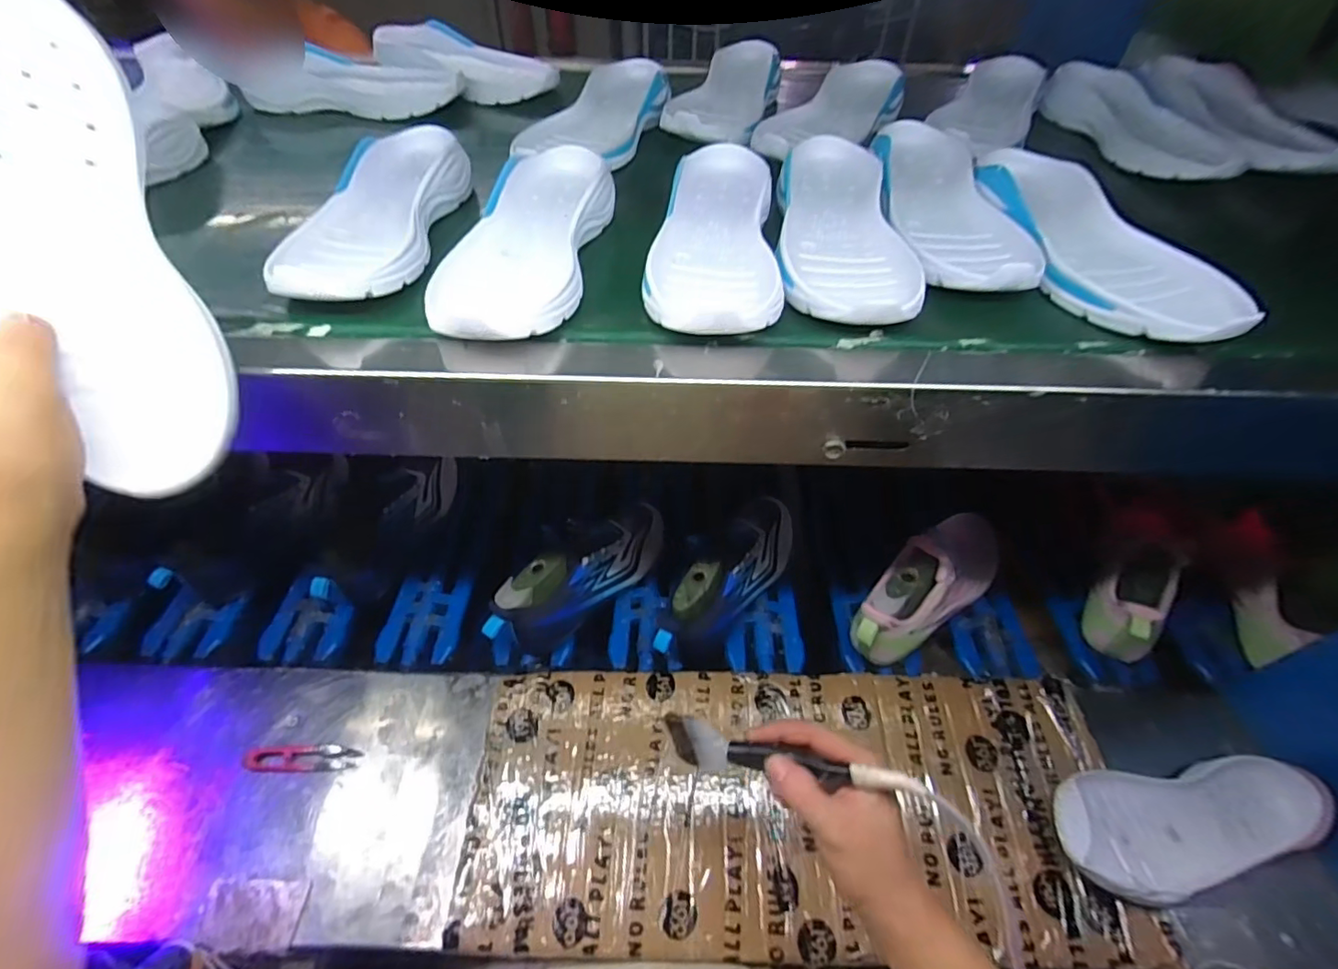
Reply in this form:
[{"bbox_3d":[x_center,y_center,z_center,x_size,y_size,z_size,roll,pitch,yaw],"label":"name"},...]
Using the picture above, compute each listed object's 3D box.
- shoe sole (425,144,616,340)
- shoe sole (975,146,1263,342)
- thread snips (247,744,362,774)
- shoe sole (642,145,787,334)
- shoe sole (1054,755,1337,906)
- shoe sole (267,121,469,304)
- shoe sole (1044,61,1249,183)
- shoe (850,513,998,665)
[{"bbox_3d":[-0.109,-0.182,0.430,0.099,0.048,0.245,6,53,4],"label":"shoe sole"},{"bbox_3d":[0.329,-0.195,0.446,0.096,0.045,0.262,-11,54,-9],"label":"shoe sole"},{"bbox_3d":[-0.363,0.272,0.561,0.108,0.010,0.026,-2,53,-2],"label":"thread snips"},{"bbox_3d":[0.035,-0.194,0.431,0.094,0.036,0.232,3,53,2],"label":"shoe sole"},{"bbox_3d":[0.474,0.311,0.514,0.249,0.049,0.097,-4,53,-3],"label":"shoe sole"},{"bbox_3d":[-0.237,-0.212,0.452,0.102,0.042,0.256,3,53,2],"label":"shoe sole"},{"bbox_3d":[0.510,-0.399,0.618,0.077,0.046,0.255,-3,53,-3],"label":"shoe sole"},{"bbox_3d":[0.314,0.104,0.657,0.264,0.080,0.088,-32,59,-22],"label":"shoe"}]

